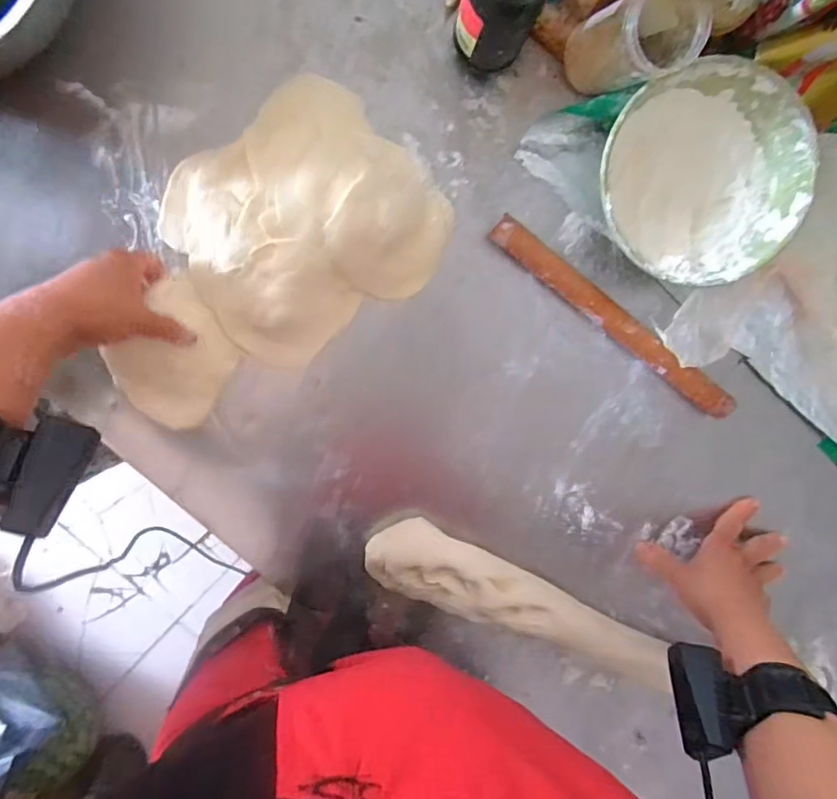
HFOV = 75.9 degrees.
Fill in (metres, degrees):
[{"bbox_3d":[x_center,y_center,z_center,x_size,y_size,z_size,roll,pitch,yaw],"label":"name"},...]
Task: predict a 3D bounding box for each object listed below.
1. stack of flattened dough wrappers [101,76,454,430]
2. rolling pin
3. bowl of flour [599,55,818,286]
[{"bbox_3d":[-0.138,-0.122,0.459,0.315,0.044,0.192,-36,99,1],"label":"stack of flattened dough wrappers"},{"bbox_3d":[0.182,-0.070,0.497,0.280,0.028,0.029,35,94,-8],"label":"rolling pin"},{"bbox_3d":[0.230,-0.182,0.460,0.164,0.073,0.163,-1,98,-4],"label":"bowl of flour"}]

